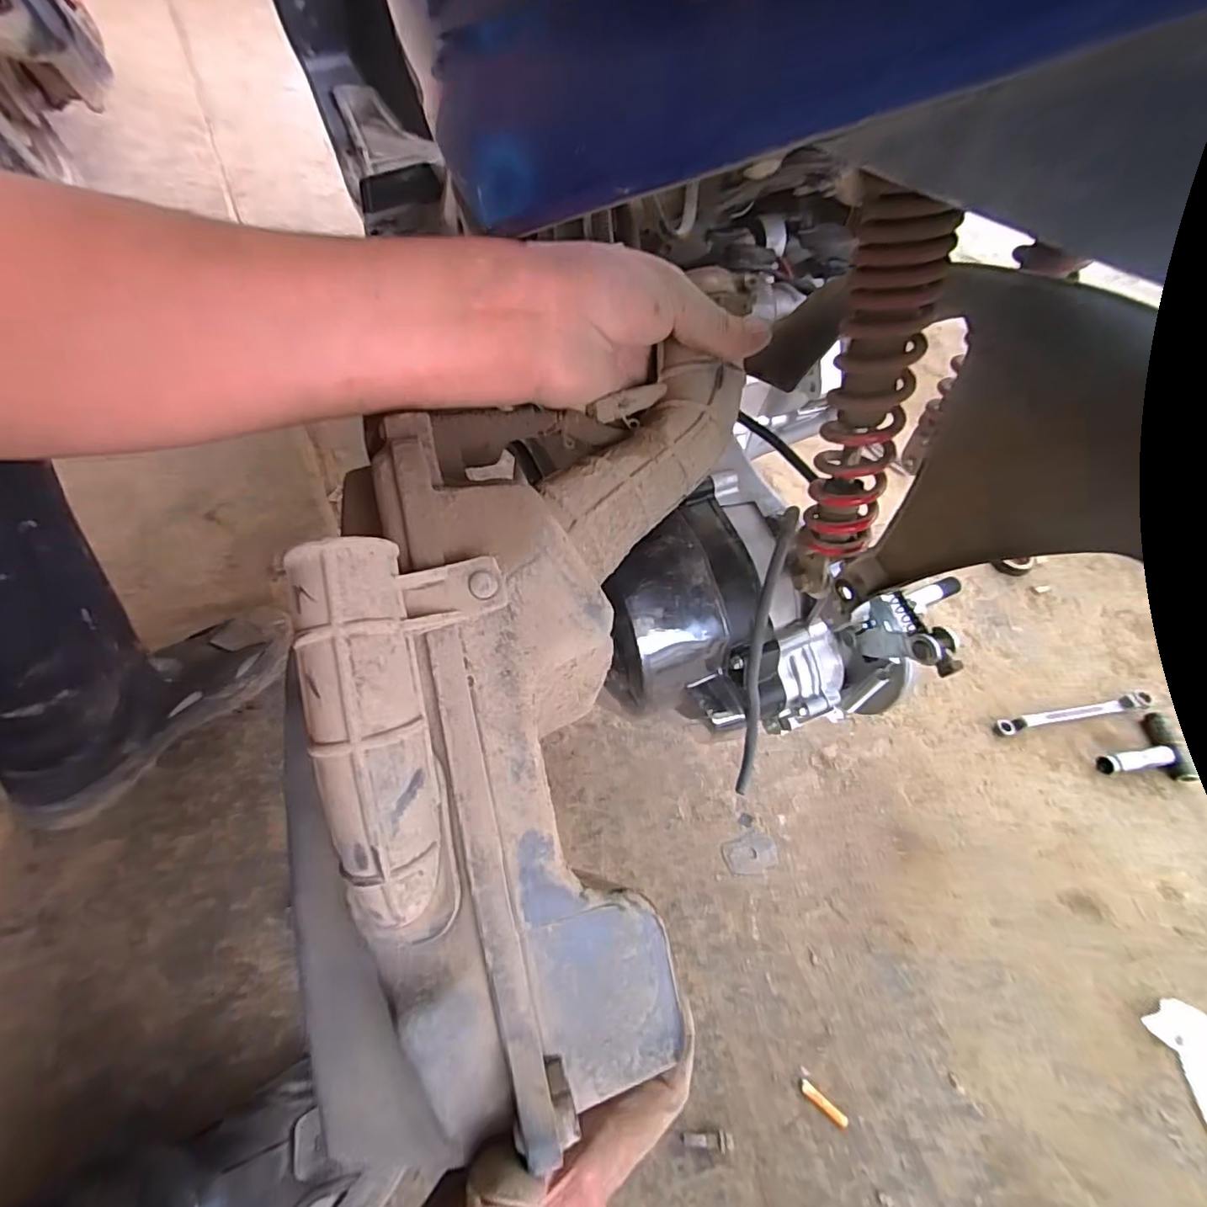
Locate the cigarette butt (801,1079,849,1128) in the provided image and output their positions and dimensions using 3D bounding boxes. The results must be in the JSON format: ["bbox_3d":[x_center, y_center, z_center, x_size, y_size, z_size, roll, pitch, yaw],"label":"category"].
[{"bbox_3d":[0.178,0.404,0.461,0.039,0.005,0.009,37,61,21],"label":"cigarette butt"}]

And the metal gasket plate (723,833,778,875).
[{"bbox_3d":[0.149,0.251,0.571,0.053,0.004,0.034,-14,57,-12],"label":"metal gasket plate"}]

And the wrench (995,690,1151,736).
[{"bbox_3d":[0.554,0.129,0.669,0.199,0.012,0.021,-8,56,-8],"label":"wrench"}]

